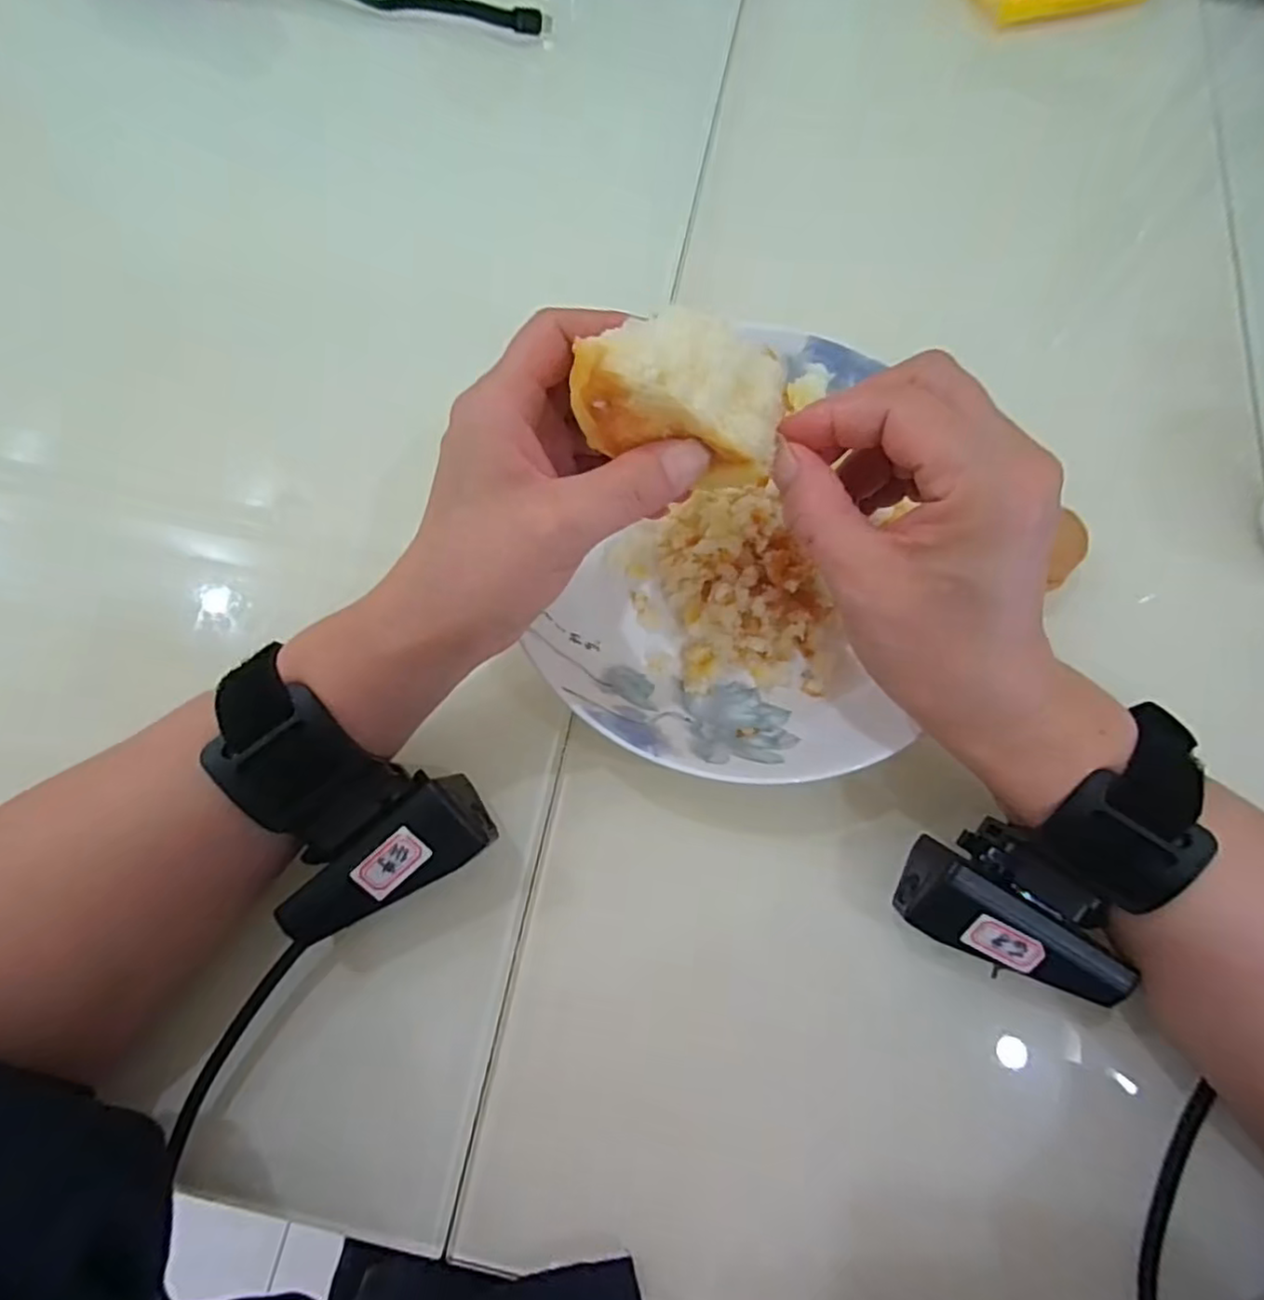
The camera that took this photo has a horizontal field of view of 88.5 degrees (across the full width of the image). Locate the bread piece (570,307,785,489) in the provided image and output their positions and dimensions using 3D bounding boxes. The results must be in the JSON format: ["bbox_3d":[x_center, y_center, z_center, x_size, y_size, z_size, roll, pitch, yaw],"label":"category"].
[{"bbox_3d":[0.017,-0.078,0.190,0.057,0.033,0.043,14,74,3],"label":"bread piece"}]

